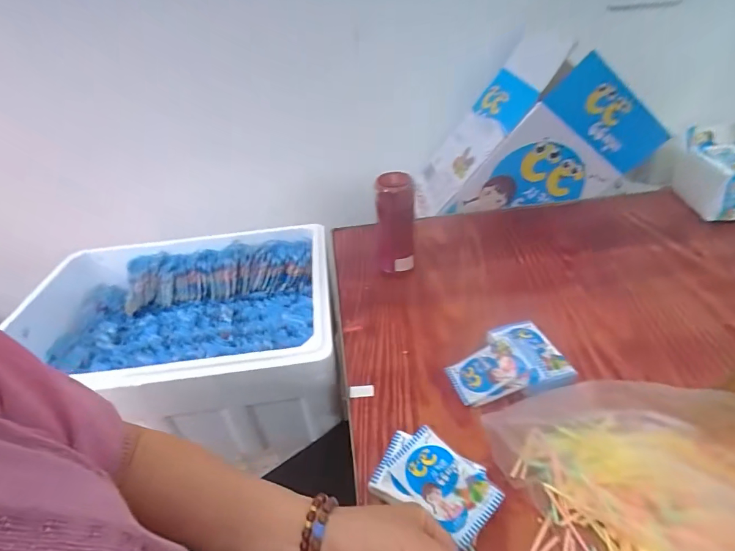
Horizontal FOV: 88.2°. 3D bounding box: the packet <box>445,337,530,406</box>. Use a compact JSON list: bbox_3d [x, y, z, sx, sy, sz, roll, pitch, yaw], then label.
[{"bbox_3d":[0.160,0.130,0.506,0.095,0.010,0.071,-28,41,3],"label":"packet"}]

